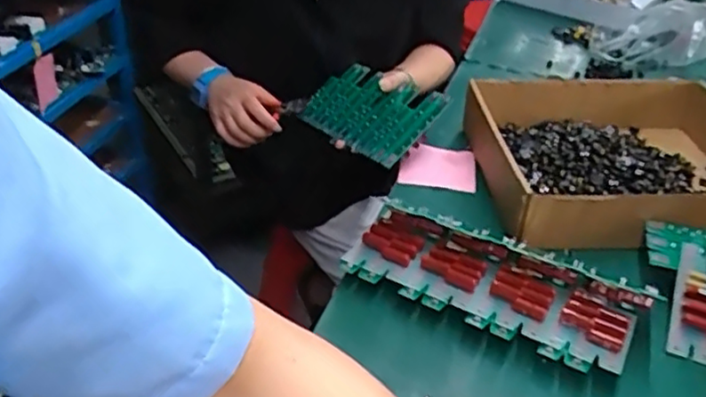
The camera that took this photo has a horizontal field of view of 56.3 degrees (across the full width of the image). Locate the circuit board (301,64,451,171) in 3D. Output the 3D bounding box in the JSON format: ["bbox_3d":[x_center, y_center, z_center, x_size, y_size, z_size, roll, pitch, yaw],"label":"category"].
[{"bbox_3d":[0.016,-0.107,0.807,0.100,0.014,0.208,-49,41,-6],"label":"circuit board"}]

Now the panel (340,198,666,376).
[{"bbox_3d":[0.114,0.067,0.560,0.241,0.032,0.085,21,63,21],"label":"panel"}]

